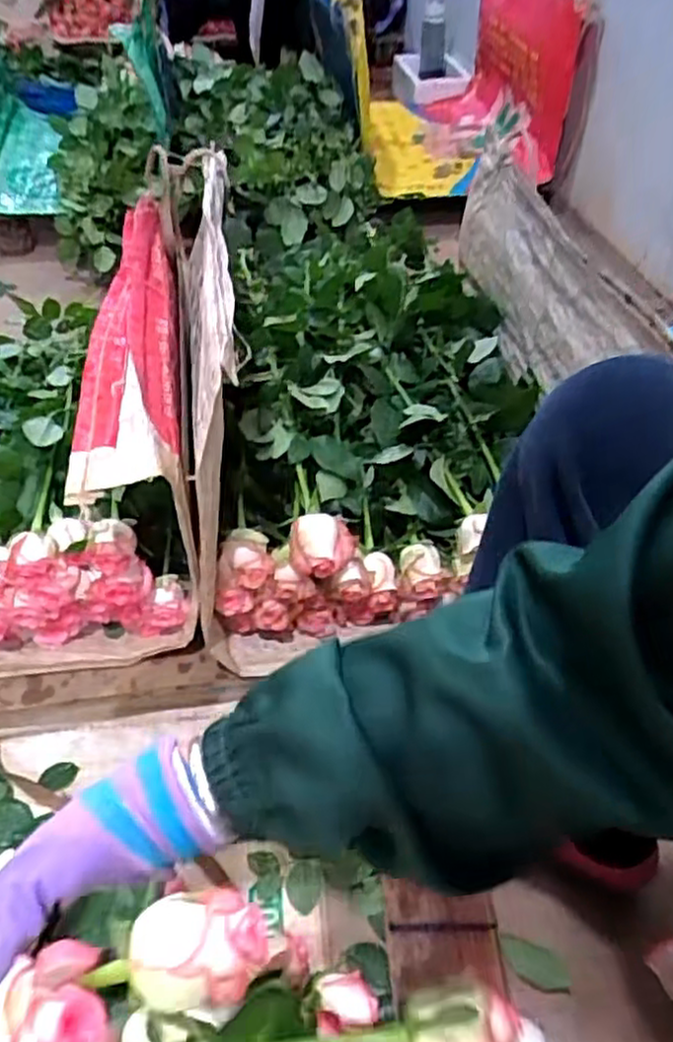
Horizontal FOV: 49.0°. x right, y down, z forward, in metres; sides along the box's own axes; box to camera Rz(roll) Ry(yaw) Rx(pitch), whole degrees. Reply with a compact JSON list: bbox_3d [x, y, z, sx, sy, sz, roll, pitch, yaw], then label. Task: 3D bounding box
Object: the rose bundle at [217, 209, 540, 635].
[{"bbox_3d":[0.034,-0.188,0.940,0.320,0.128,0.758,-2,44,-4],"label":"rose bundle"}]

